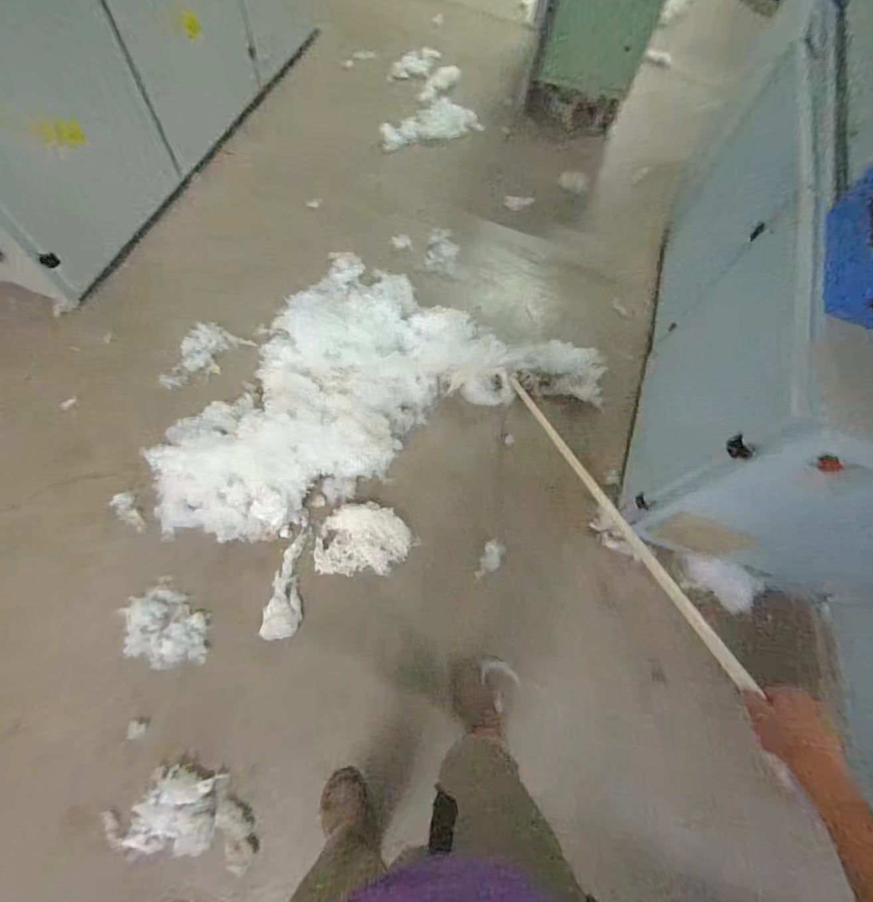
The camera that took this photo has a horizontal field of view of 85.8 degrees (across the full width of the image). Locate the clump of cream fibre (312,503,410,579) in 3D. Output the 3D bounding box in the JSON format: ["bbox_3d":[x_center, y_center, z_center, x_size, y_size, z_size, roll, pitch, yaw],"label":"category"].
[{"bbox_3d":[-0.211,0.262,1.372,0.268,0.070,0.205,9,69,-4],"label":"clump of cream fibre"}]

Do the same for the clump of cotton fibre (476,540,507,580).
[{"bbox_3d":[0.159,0.327,1.386,0.059,0.026,0.122,22,69,1],"label":"clump of cotton fibre"}]

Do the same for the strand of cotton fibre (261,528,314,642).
[{"bbox_3d":[-0.417,0.368,1.332,0.099,0.042,0.313,7,70,-5],"label":"strand of cotton fibre"}]

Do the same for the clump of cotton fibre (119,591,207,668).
[{"bbox_3d":[-0.729,0.471,1.259,0.202,0.049,0.209,-8,71,-10],"label":"clump of cotton fibre"}]

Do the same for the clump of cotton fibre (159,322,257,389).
[{"bbox_3d":[-0.792,-0.312,1.584,0.198,0.052,0.295,27,69,3],"label":"clump of cotton fibre"}]

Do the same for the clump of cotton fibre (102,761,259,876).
[{"bbox_3d":[-0.597,0.861,1.113,0.348,0.055,0.187,13,69,-2],"label":"clump of cotton fibre"}]

